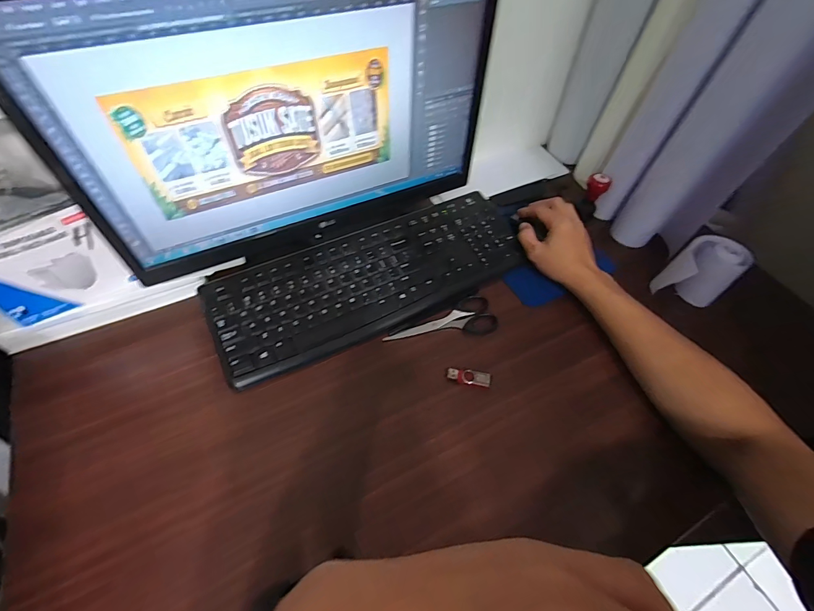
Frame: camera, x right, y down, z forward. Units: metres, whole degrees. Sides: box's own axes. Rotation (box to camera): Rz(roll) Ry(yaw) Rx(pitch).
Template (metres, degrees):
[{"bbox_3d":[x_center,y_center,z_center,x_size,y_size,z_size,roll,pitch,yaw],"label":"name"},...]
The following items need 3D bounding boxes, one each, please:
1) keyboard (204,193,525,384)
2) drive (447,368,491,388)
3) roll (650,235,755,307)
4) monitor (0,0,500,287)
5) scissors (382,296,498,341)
[{"bbox_3d":[-0.043,-0.042,0.526,0.430,0.034,0.152,-24,61,-19],"label":"keyboard"},{"bbox_3d":[0.075,0.087,0.459,0.051,0.008,0.017,9,55,2],"label":"drive"},{"bbox_3d":[0.408,-0.044,0.527,0.064,0.091,0.073,-28,62,-21],"label":"roll"},{"bbox_3d":[-0.111,-0.182,0.414,0.435,0.310,0.050,-22,60,-18],"label":"monitor"},{"bbox_3d":[0.044,0.023,0.506,0.150,0.007,0.060,-11,57,-12],"label":"scissors"}]

